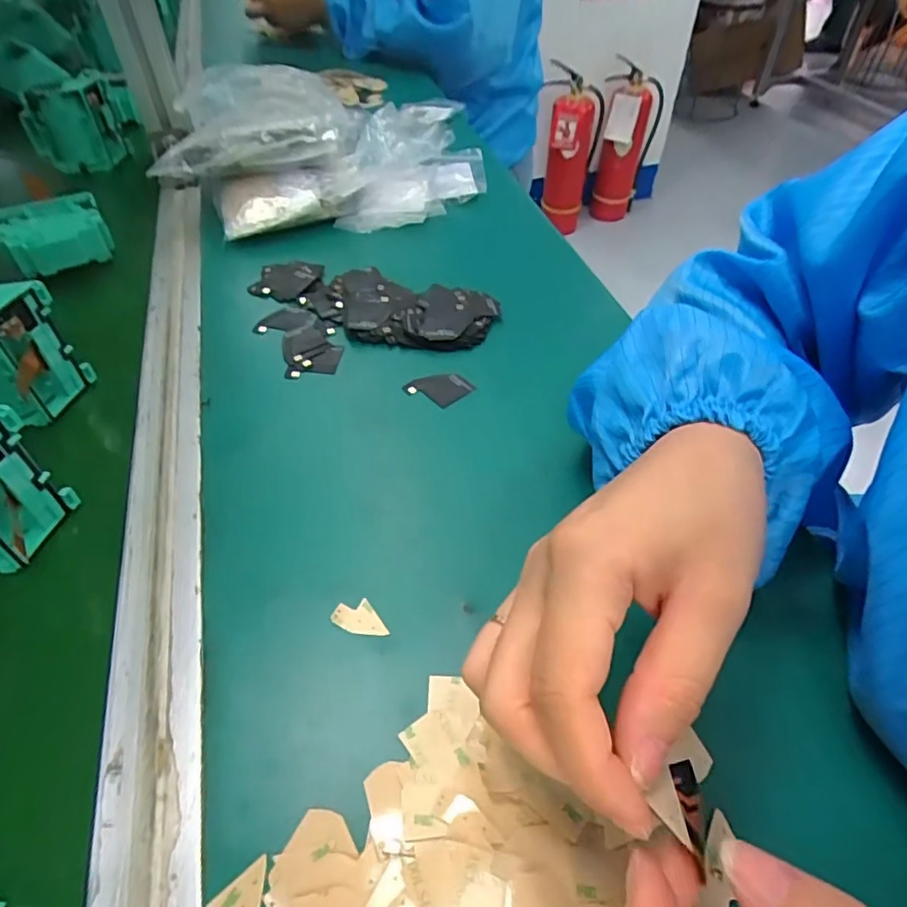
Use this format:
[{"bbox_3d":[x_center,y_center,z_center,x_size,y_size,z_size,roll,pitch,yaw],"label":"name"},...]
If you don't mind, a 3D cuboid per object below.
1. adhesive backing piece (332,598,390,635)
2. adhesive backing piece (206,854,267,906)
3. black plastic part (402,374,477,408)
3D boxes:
[{"bbox_3d":[-0.042,0.074,0.265,0.025,0.004,0.016,6,51,-2],"label":"adhesive backing piece"},{"bbox_3d":[-0.073,0.151,0.193,0.017,0.004,0.026,-3,49,-1],"label":"adhesive backing piece"},{"bbox_3d":[-0.009,-0.042,0.368,0.037,0.004,0.030,-32,55,-24],"label":"black plastic part"}]

